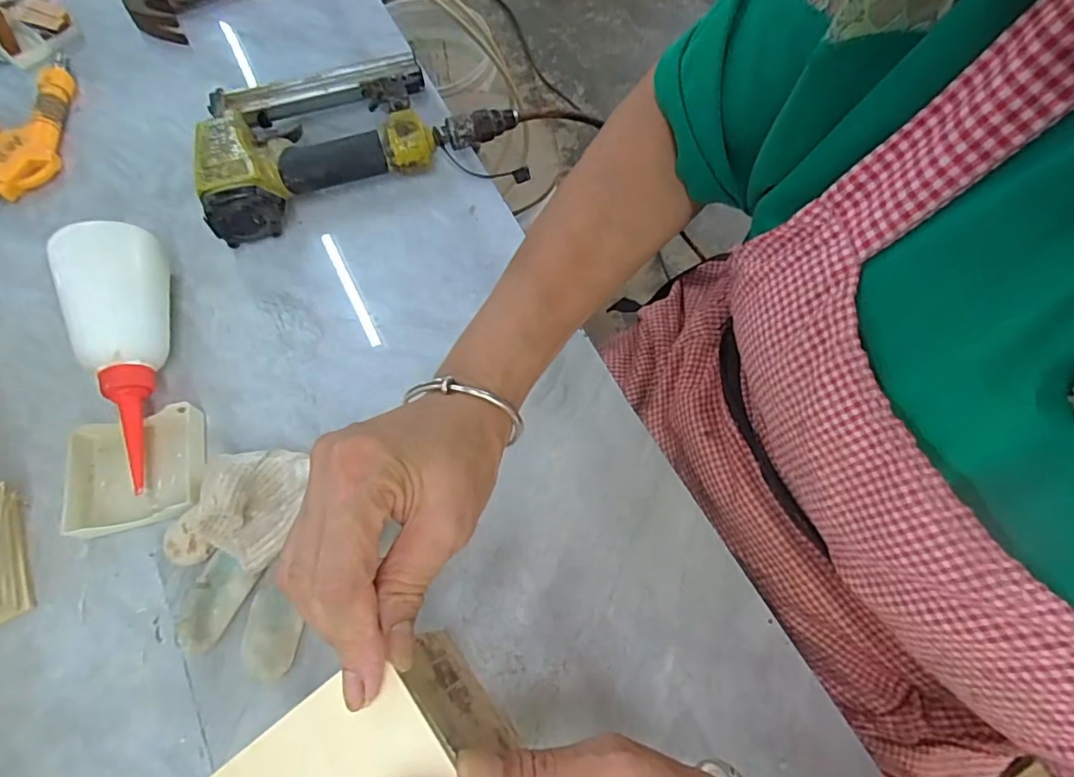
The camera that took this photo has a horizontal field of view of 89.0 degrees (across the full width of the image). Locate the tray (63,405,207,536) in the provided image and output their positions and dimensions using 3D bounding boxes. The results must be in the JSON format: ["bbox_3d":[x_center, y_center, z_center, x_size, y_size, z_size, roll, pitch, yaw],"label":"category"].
[{"bbox_3d":[-0.254,0.052,0.348,0.081,0.018,0.073,-14,67,-4],"label":"tray"}]

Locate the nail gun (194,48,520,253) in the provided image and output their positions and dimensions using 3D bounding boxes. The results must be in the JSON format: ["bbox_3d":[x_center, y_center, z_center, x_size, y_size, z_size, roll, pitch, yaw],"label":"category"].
[{"bbox_3d":[-0.153,-0.217,0.446,0.243,0.050,0.139,-25,69,-9],"label":"nail gun"}]

